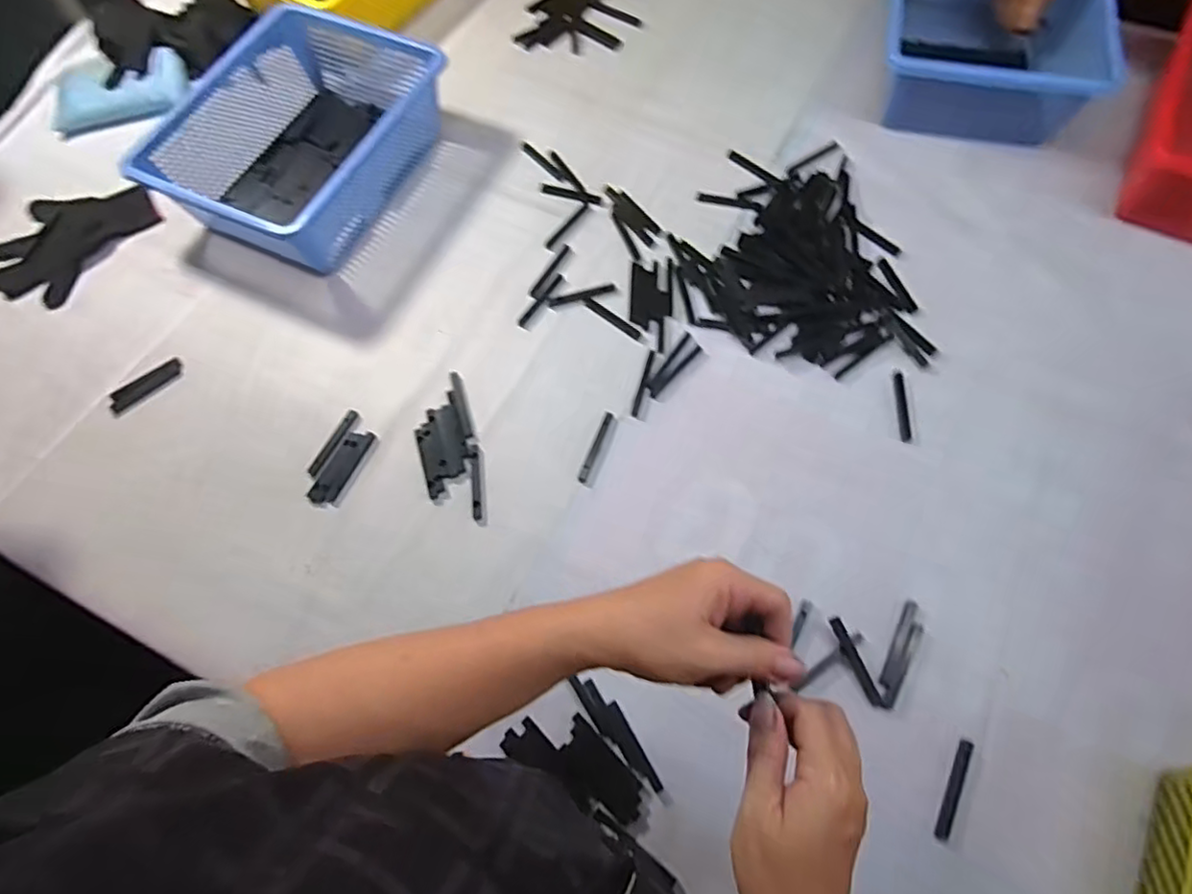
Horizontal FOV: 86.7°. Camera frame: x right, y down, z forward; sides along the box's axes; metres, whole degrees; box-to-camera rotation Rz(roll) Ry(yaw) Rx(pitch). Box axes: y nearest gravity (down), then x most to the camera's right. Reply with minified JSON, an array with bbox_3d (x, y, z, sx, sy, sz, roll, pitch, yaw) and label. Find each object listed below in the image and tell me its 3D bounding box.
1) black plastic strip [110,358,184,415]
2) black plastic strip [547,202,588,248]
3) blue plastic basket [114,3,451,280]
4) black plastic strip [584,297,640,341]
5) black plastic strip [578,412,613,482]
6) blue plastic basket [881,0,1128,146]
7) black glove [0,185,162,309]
[{"bbox_3d":[-0.465,-0.065,0.652,0.077,0.005,0.023,-39,70,-13],"label":"black plastic strip"},{"bbox_3d":[-0.032,-0.248,0.703,0.011,0.004,0.073,30,71,15],"label":"black plastic strip"},{"bbox_3d":[-0.330,-0.358,0.723,0.245,0.093,0.314,22,69,13],"label":"blue plastic basket"},{"bbox_3d":[0.017,-0.135,0.660,0.072,0.004,0.011,39,74,18],"label":"black plastic strip"},{"bbox_3d":[0.000,-0.001,0.603,0.008,0.004,0.075,19,69,12],"label":"black plastic strip"},{"bbox_3d":[0.452,-0.490,0.740,0.226,0.102,0.274,12,67,9],"label":"blue plastic basket"},{"bbox_3d":[-0.620,-0.247,0.741,0.139,0.013,0.181,30,71,16],"label":"black glove"}]

